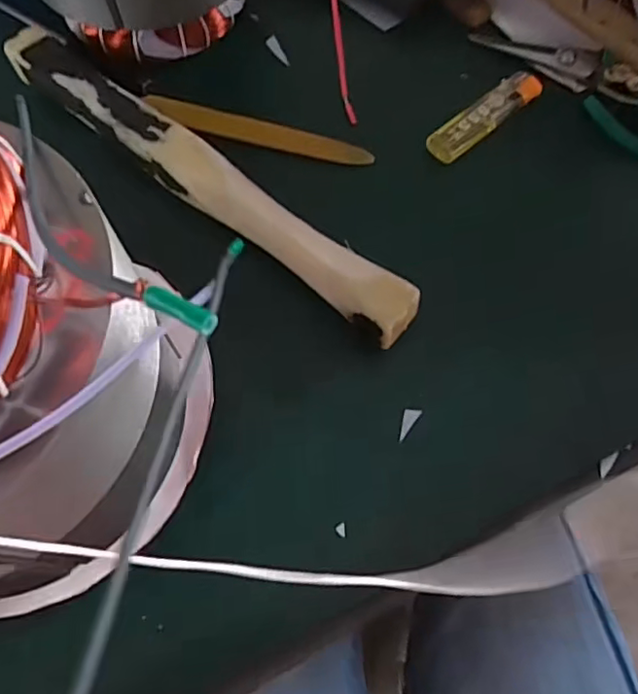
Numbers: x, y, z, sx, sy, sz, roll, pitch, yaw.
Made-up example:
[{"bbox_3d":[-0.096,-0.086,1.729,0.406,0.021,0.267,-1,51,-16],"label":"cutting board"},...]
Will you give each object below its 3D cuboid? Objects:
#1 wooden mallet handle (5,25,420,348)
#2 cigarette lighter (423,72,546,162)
[{"bbox_3d":[-0.077,-0.108,0.357,0.320,0.024,0.031,38,73,14],"label":"wooden mallet handle"},{"bbox_3d":[0.107,-0.150,0.385,0.087,0.010,0.022,-38,72,-14],"label":"cigarette lighter"}]

